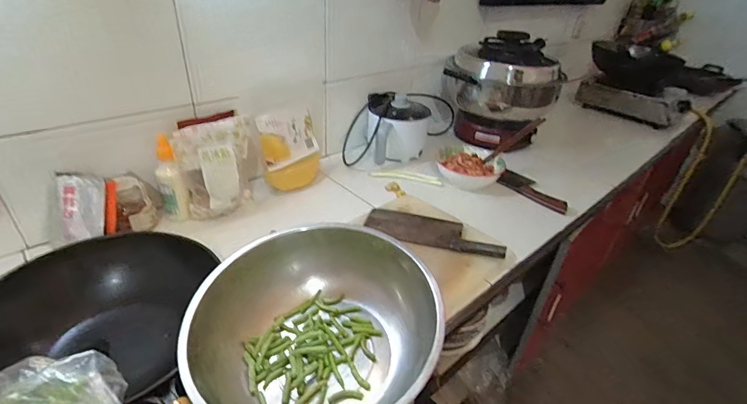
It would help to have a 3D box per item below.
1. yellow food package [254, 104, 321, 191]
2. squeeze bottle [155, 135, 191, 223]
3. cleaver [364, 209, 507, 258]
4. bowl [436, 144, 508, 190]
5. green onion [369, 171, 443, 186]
[{"bbox_3d":[-0.189,-0.122,0.894,0.066,0.168,0.168,25,39,27],"label":"yellow food package"},{"bbox_3d":[-0.395,-0.038,0.757,0.045,0.167,0.062,-14,38,-26],"label":"squeeze bottle"},{"bbox_3d":[0.120,0.057,0.778,0.271,0.030,0.092,12,34,11],"label":"cleaver"},{"bbox_3d":[0.250,-0.097,1.011,0.176,0.055,0.149,14,35,13],"label":"bowl"},{"bbox_3d":[0.084,-0.065,1.012,0.189,0.019,0.030,12,34,11],"label":"green onion"}]

